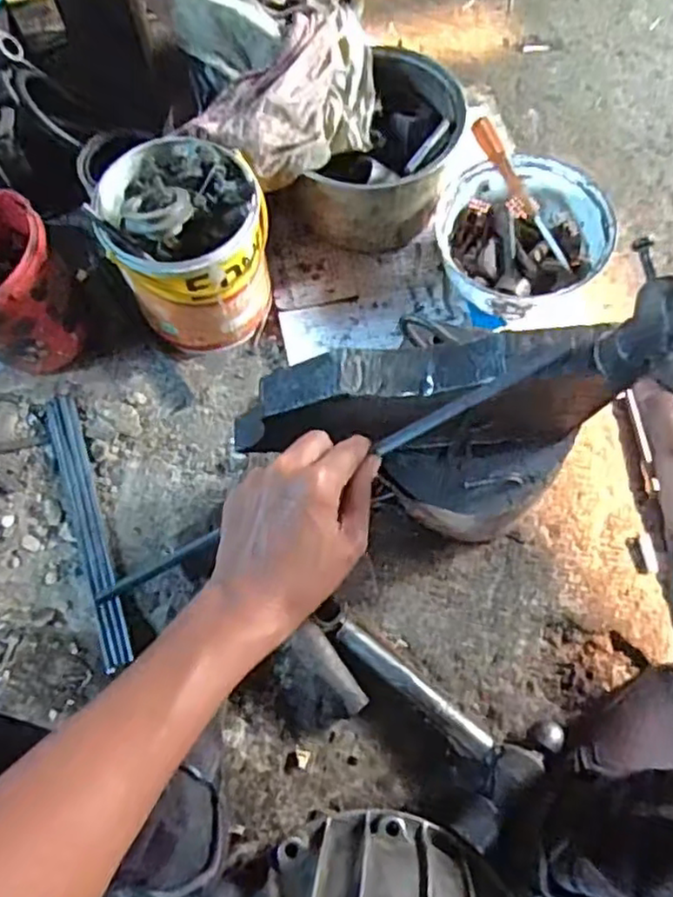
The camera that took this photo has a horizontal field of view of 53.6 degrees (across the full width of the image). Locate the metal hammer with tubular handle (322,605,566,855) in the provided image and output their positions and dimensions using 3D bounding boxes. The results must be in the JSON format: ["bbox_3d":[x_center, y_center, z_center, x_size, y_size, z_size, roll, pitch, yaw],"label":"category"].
[{"bbox_3d":[0.082,0.254,0.688,0.272,0.048,0.136,40,73,16],"label":"metal hammer with tubular handle"}]

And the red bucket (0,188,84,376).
[{"bbox_3d":[-0.401,-0.187,0.812,0.162,0.174,0.152,-1,67,2],"label":"red bucket"}]

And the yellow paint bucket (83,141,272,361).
[{"bbox_3d":[-0.174,-0.239,0.804,0.175,0.217,0.161,0,67,0],"label":"yellow paint bucket"}]

